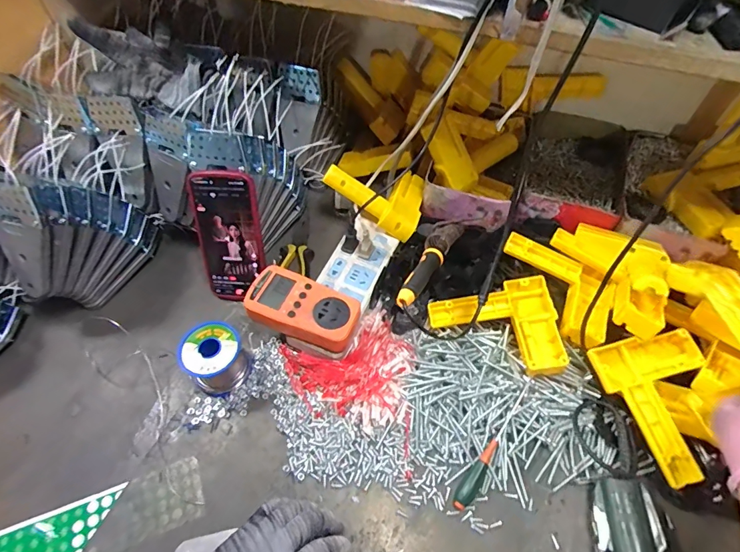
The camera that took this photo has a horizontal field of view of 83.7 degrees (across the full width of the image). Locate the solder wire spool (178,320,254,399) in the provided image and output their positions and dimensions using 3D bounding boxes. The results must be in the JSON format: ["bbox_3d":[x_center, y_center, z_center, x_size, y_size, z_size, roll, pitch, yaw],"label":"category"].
[{"bbox_3d":[-0.176,0.096,0.476,0.064,0.059,0.062,1,55,-1],"label":"solder wire spool"}]

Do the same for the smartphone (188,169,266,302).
[{"bbox_3d":[-0.177,-0.046,0.521,0.084,0.167,0.013,6,26,13],"label":"smartphone"}]

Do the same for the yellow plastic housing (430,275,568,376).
[{"bbox_3d":[0.150,0.062,0.487,0.142,0.033,0.112,-3,55,-4],"label":"yellow plastic housing"}]

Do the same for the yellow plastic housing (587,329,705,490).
[{"bbox_3d":[0.312,0.136,0.437,0.112,0.042,0.142,-10,56,-8],"label":"yellow plastic housing"}]

